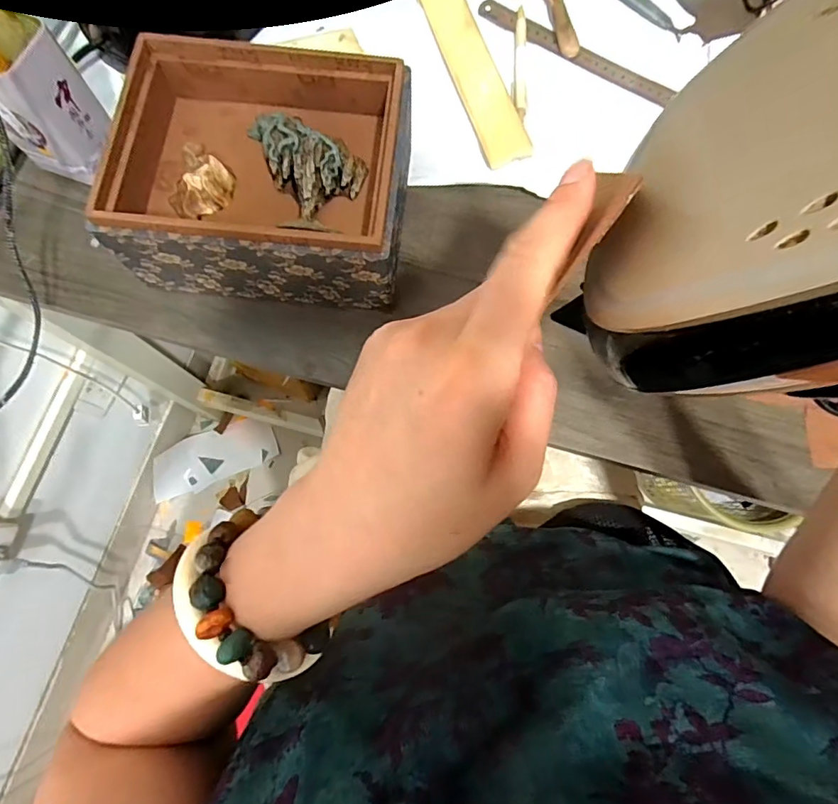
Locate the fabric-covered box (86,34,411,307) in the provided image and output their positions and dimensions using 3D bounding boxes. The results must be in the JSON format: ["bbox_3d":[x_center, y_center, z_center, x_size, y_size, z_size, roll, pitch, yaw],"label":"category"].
[{"bbox_3d":[-0.118,-0.178,0.400,0.204,0.097,0.166,7,76,1],"label":"fabric-covered box"}]

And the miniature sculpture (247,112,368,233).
[{"bbox_3d":[-0.084,-0.184,0.387,0.078,0.032,0.104,-15,77,-5],"label":"miniature sculpture"}]

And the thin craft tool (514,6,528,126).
[{"bbox_3d":[0.102,-0.340,0.491,0.012,0.004,0.138,4,76,0],"label":"thin craft tool"}]

